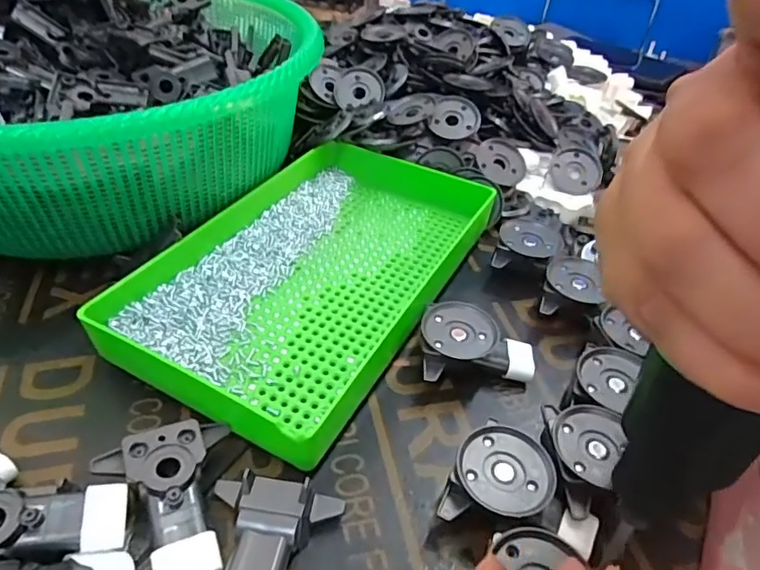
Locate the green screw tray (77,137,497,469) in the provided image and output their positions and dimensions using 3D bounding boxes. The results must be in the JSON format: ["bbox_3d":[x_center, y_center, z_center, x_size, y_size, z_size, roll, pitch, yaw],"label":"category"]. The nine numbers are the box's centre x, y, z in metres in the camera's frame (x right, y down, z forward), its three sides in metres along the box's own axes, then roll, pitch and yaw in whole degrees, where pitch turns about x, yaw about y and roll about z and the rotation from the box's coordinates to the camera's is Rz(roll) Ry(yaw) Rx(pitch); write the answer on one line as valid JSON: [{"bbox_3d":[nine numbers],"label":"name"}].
[{"bbox_3d":[-0.042,-0.017,0.354,0.159,0.037,0.253,22,44,19],"label":"green screw tray"}]

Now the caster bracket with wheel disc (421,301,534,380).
[{"bbox_3d":[0.054,0.035,0.310,0.065,0.028,0.044,-4,42,-9],"label":"caster bracket with wheel disc"}]

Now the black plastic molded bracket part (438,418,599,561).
[{"bbox_3d":[0.064,0.095,0.242,0.064,0.028,0.045,16,43,14],"label":"black plastic molded bracket part"}]

